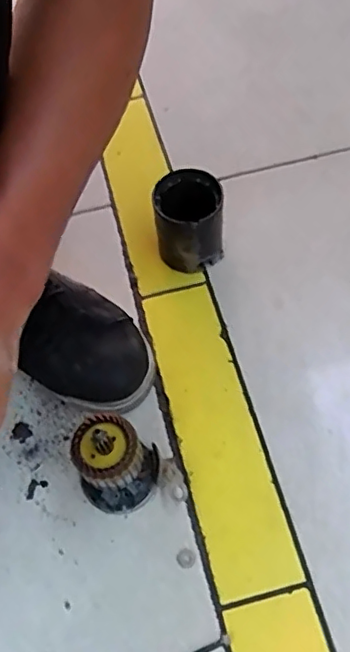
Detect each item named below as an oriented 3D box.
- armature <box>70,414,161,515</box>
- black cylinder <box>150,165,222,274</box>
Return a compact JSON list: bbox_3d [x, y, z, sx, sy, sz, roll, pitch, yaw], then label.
[{"bbox_3d":[-0.052,0.112,0.467,0.070,0.118,0.056,7,61,8],"label":"armature"},{"bbox_3d":[0.016,-0.107,0.591,0.066,0.082,0.071,-2,60,3],"label":"black cylinder"}]

